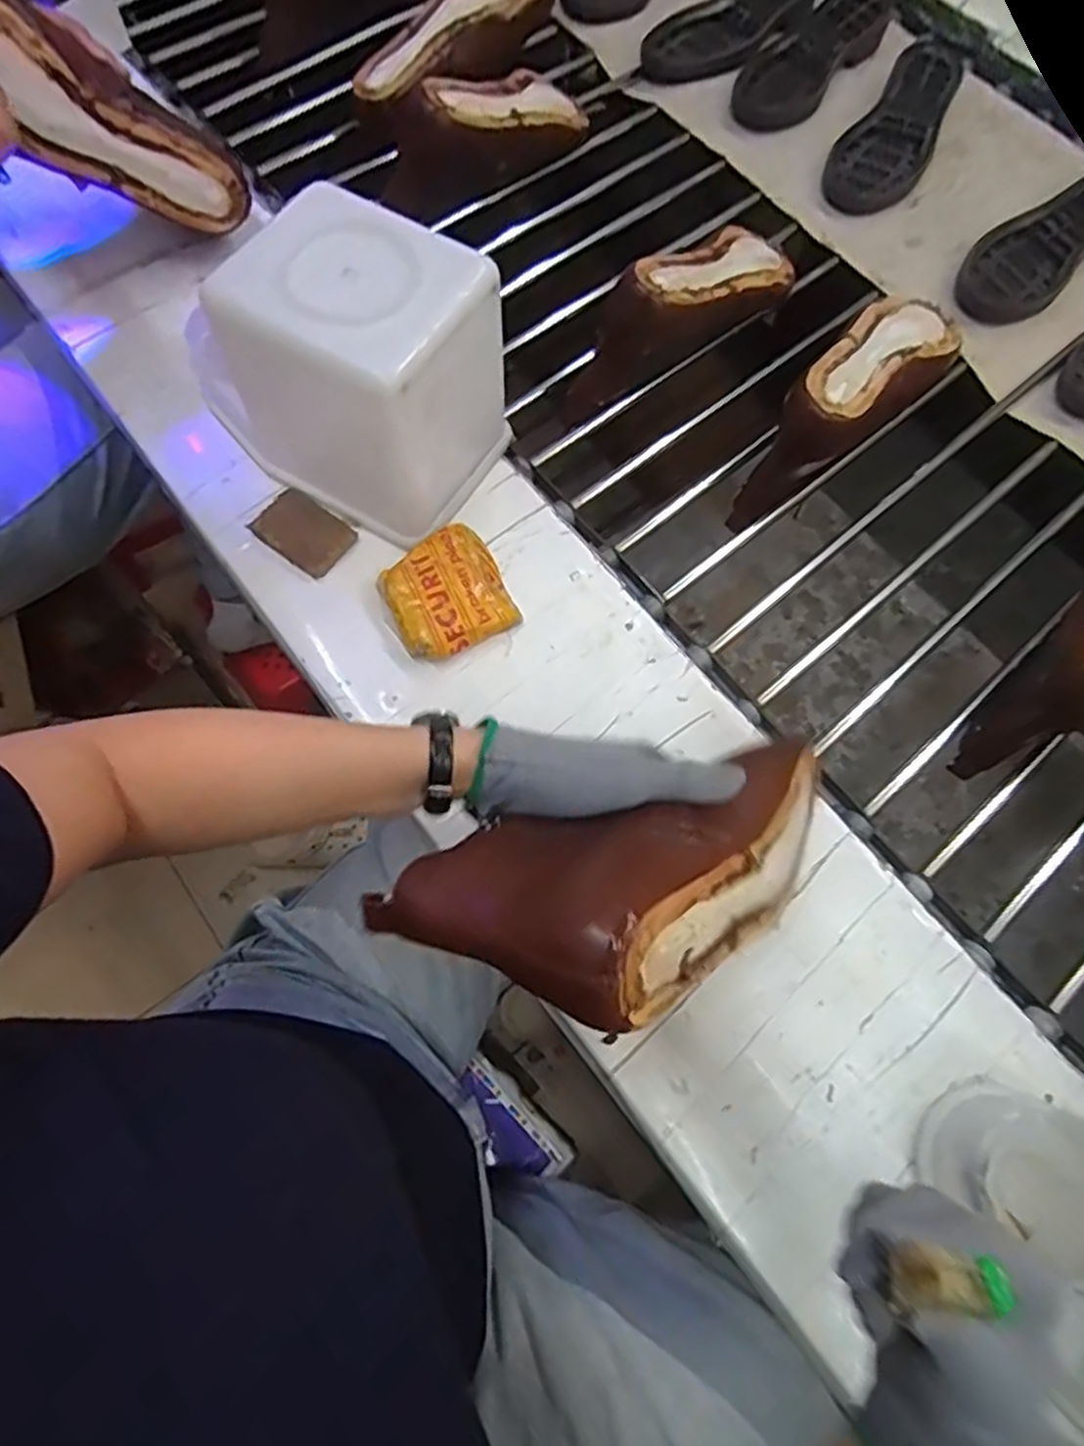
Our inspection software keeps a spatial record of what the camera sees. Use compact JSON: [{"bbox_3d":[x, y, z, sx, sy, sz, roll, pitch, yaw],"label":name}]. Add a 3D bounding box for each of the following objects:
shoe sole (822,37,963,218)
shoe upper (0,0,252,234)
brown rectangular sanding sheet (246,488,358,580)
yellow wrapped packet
[{"bbox_3d":[0.402,-0.667,0.825,0.090,0.023,0.285,33,71,9],"label":"shoe sole"},{"bbox_3d":[-0.353,-0.477,0.565,0.079,0.255,0.082,-27,67,32],"label":"shoe upper"},{"bbox_3d":[-0.184,-0.148,0.574,0.071,0.006,0.051,36,72,10],"label":"brown rectangular sanding sheet"},{"bbox_3d":[-0.072,-0.097,0.555,0.087,0.021,0.090,-25,73,-11],"label":"yellow wrapped packet"}]

